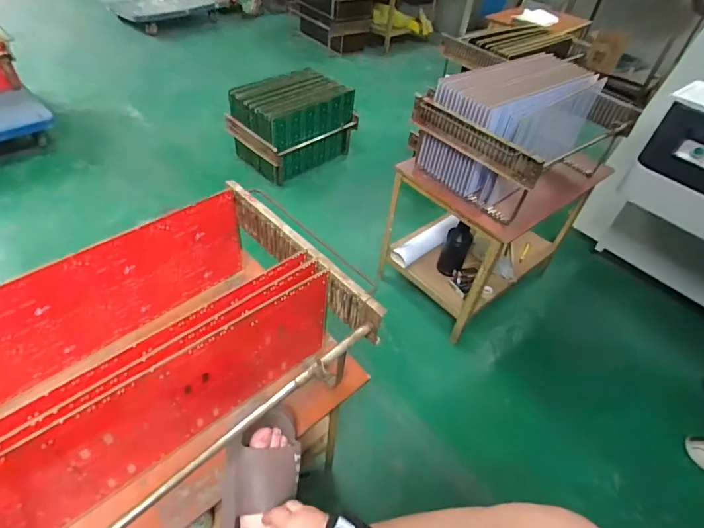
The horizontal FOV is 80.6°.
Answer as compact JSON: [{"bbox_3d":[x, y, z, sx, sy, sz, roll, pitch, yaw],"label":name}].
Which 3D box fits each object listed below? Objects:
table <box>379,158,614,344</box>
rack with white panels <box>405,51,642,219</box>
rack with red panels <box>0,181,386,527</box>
[{"bbox_3d":[0.513,-0.159,1.539,0.665,0.491,0.415,-26,54,-29],"label":"table"},{"bbox_3d":[0.523,-0.415,1.272,0.560,0.288,0.403,-28,55,-30],"label":"rack with white panels"},{"bbox_3d":[-0.297,0.169,0.625,0.383,0.230,0.588,37,52,27],"label":"rack with red panels"}]

